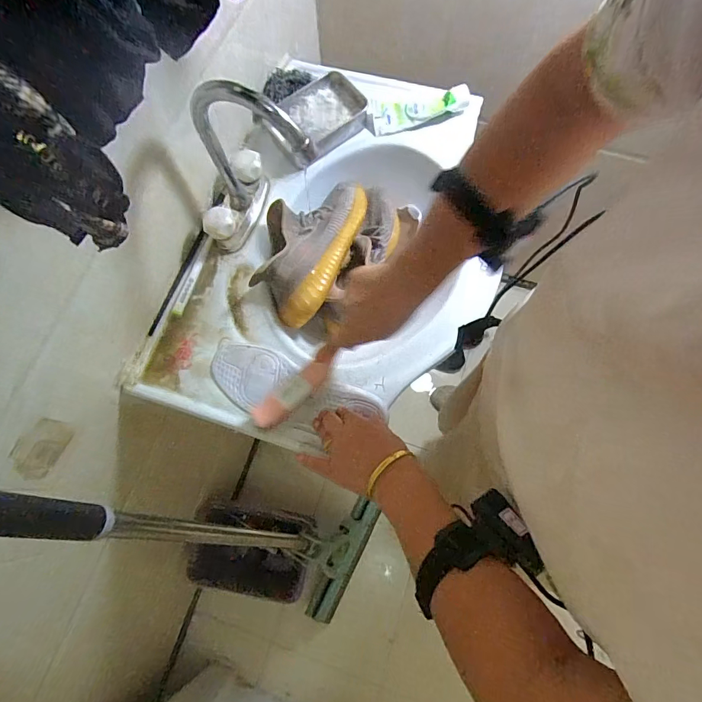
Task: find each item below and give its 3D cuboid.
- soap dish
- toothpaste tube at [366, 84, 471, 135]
[{"bbox_3d":[-0.041,-0.375,0.660,0.114,0.034,0.102,-33,75,-8],"label":"soap dish"},{"bbox_3d":[0.107,-0.381,0.652,0.149,0.032,0.041,-11,73,-2],"label":"toothpaste tube"}]

